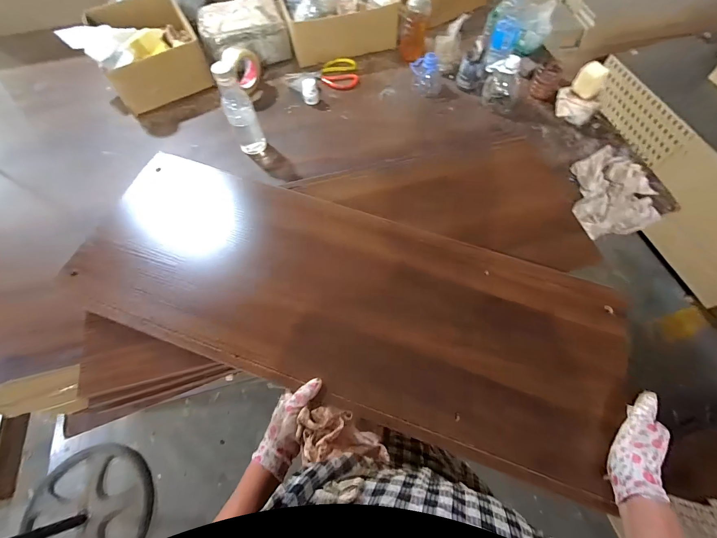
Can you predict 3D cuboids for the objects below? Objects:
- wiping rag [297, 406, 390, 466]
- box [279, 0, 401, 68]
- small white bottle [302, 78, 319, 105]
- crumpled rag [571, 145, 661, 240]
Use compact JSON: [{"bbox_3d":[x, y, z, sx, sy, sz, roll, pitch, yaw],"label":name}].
[{"bbox_3d":[-0.023,0.239,0.445,0.125,0.047,0.070,16,65,-1],"label":"wiping rag"},{"bbox_3d":[-0.062,-0.785,0.970,0.337,0.159,0.215,-9,64,-2],"label":"box"},{"bbox_3d":[-0.134,-0.490,0.887,0.044,0.052,0.038,-14,64,-4],"label":"small white bottle"},{"bbox_3d":[0.600,-0.186,0.745,0.177,0.039,0.255,13,65,9],"label":"crumpled rag"}]

